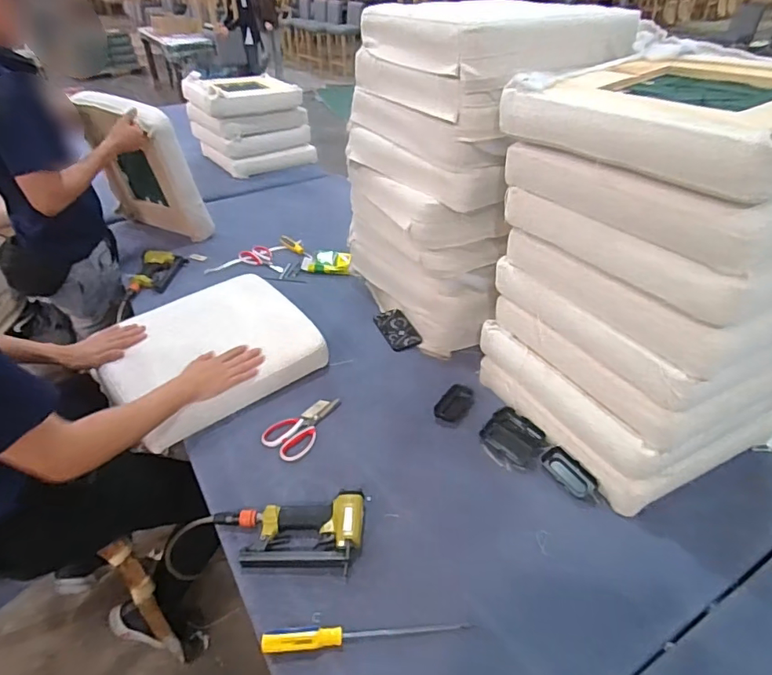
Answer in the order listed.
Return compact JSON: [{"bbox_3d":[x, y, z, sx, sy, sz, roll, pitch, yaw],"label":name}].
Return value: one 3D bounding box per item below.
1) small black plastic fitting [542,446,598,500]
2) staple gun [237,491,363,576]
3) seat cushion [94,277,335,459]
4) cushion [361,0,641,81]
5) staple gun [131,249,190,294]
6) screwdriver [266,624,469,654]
[{"bbox_3d":[0.353,0.260,0.972,0.044,0.032,0.110,-20,40,-25],"label":"small black plastic fitting"},{"bbox_3d":[-0.143,0.335,0.866,0.214,0.044,0.122,-3,38,-3],"label":"staple gun"},{"bbox_3d":[-0.426,0.031,1.211,0.435,0.124,0.387,-29,46,-31],"label":"seat cushion"},{"bbox_3d":[0.238,-0.656,1.089,0.453,0.089,0.446,-20,41,-22],"label":"cushion"},{"bbox_3d":[-0.736,-0.220,1.631,0.136,0.046,0.216,1,38,2],"label":"staple gun"},{"bbox_3d":[-0.028,0.435,0.739,0.297,0.027,0.025,-4,38,-4],"label":"screwdriver"}]

